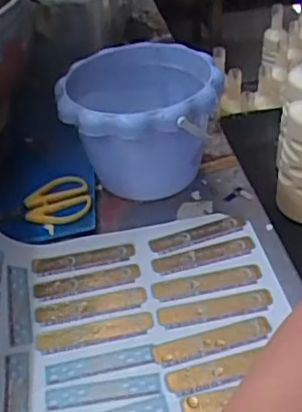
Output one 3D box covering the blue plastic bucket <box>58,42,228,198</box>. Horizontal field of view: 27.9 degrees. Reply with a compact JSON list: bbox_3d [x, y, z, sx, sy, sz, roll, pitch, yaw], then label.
[{"bbox_3d":[-0.005,-0.078,0.616,0.143,0.124,0.154,-2,38,1],"label":"blue plastic bucket"}]

